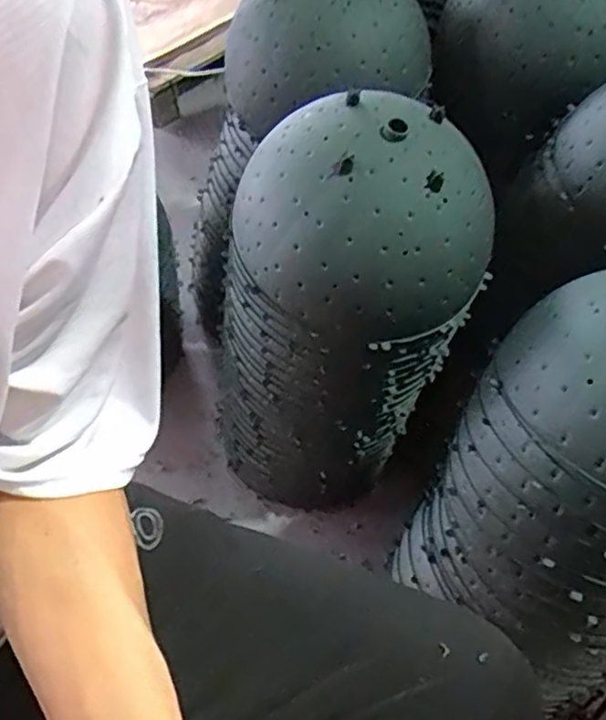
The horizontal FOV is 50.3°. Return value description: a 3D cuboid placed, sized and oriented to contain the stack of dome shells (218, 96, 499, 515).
[{"bbox_3d":[0.052,-0.034,0.872,0.261,0.588,0.242,37,59,22],"label":"stack of dome shells"}]

